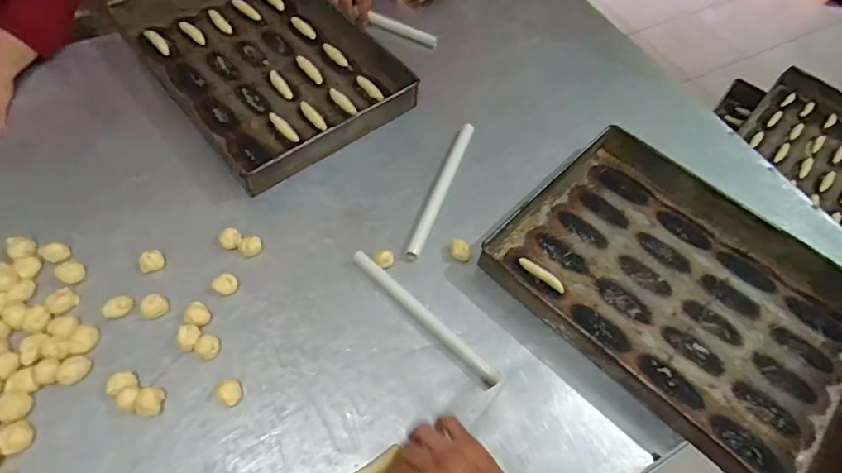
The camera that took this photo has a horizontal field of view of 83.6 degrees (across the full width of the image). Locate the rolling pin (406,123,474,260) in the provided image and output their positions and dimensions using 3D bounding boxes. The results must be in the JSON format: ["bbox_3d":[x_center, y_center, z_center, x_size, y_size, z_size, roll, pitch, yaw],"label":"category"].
[{"bbox_3d":[0.035,-0.086,0.767,0.023,0.018,0.286,20,60,7],"label":"rolling pin"}]

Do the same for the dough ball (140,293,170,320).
[{"bbox_3d":[-0.361,0.093,0.635,0.032,0.016,0.032,2,60,-3],"label":"dough ball"}]

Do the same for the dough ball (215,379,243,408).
[{"bbox_3d":[-0.237,0.194,0.587,0.031,0.018,0.030,2,60,-3],"label":"dough ball"}]

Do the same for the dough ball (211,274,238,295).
[{"bbox_3d":[-0.274,0.068,0.662,0.032,0.016,0.030,2,60,-3],"label":"dough ball"}]

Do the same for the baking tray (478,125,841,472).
[{"bbox_3d":[0.390,0.079,0.683,0.517,0.048,0.367,42,65,18],"label":"baking tray"}]

